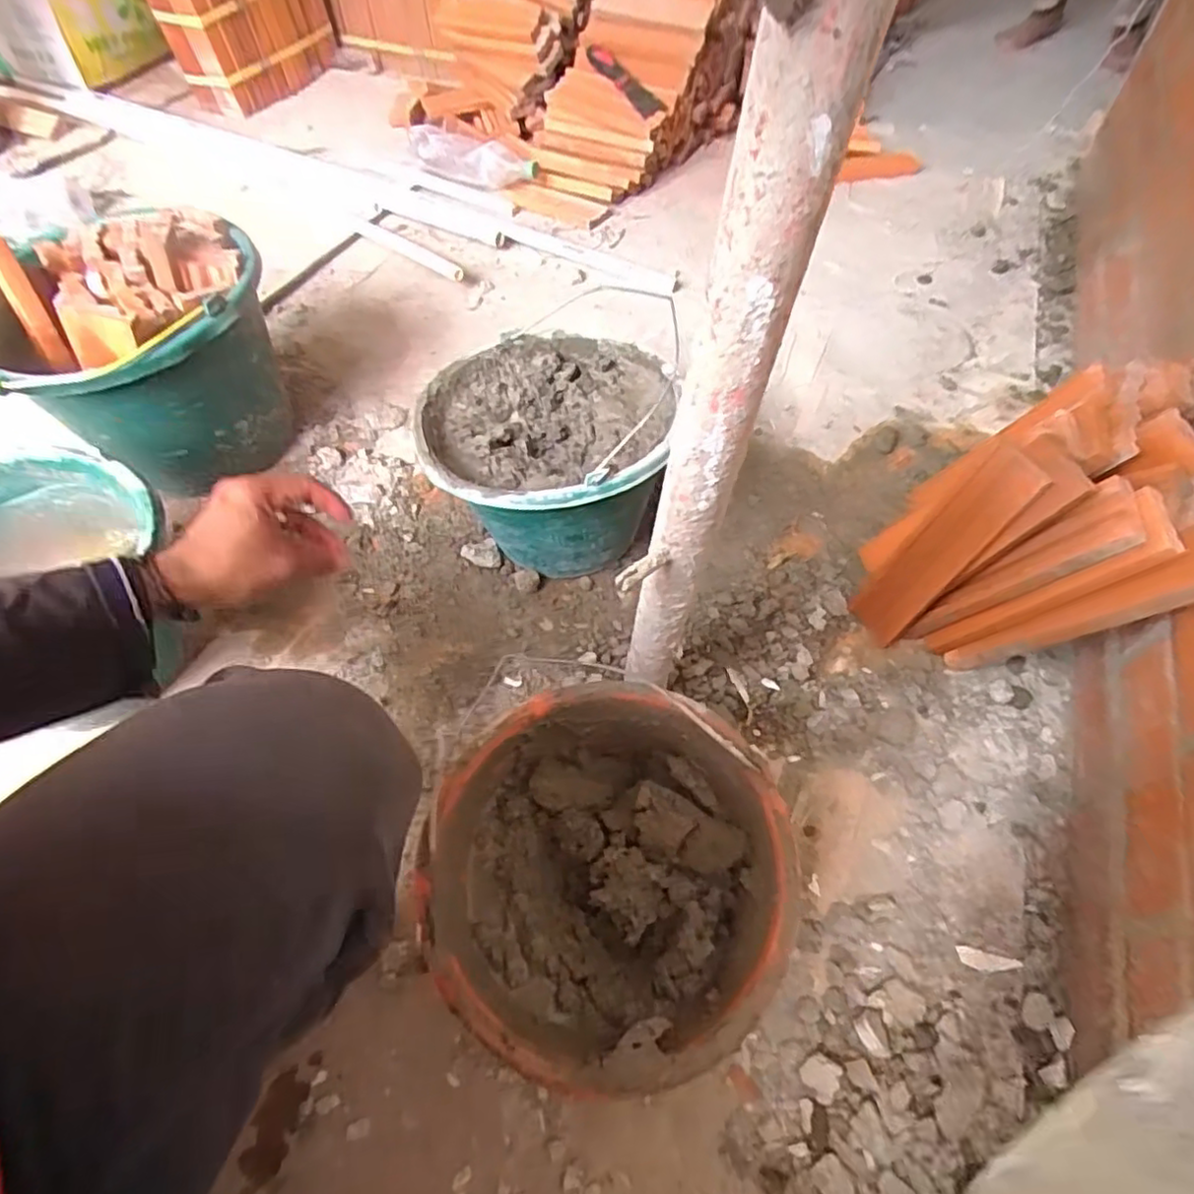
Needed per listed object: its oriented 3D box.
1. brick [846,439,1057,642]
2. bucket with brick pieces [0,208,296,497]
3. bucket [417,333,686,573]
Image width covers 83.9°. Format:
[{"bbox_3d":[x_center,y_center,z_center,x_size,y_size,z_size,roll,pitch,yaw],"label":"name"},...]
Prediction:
[{"bbox_3d":[0.326,-0.044,0.642,0.018,0.223,0.063,-6,51,-32],"label":"brick"},{"bbox_3d":[-0.519,-0.284,0.775,0.290,0.227,0.286,34,62,21],"label":"bucket with brick pieces"},{"bbox_3d":[-0.048,-0.140,0.728,0.256,0.183,0.257,0,56,0],"label":"bucket"}]

